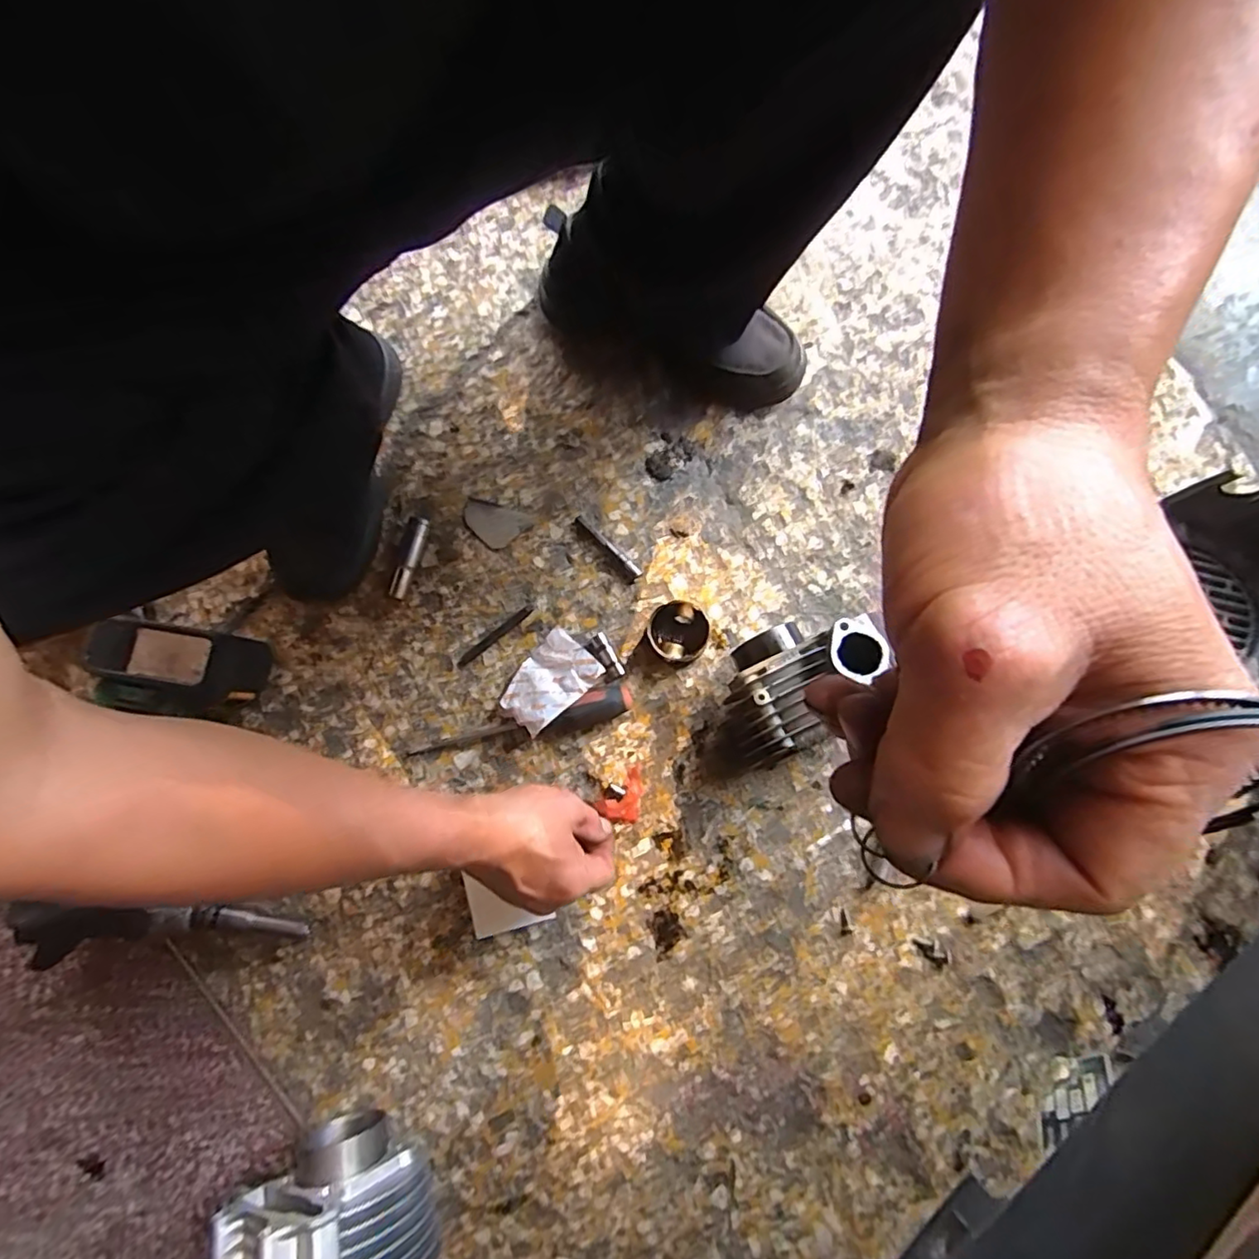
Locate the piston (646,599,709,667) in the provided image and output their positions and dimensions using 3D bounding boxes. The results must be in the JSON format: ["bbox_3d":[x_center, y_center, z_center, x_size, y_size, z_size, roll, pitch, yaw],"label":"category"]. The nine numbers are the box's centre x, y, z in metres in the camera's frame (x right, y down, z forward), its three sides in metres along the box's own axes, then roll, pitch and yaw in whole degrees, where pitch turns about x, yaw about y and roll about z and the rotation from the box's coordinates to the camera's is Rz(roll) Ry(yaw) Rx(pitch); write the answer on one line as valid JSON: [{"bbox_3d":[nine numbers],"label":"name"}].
[{"bbox_3d":[0.042,0.003,0.523,0.048,0.033,0.051,0,79,0],"label":"piston"}]

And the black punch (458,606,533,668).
[{"bbox_3d":[-0.122,0.006,0.544,0.082,0.004,0.009,-39,82,-6],"label":"black punch"}]

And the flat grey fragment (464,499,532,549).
[{"bbox_3d":[-0.127,-0.097,0.562,0.062,0.004,0.040,17,80,4],"label":"flat grey fragment"}]

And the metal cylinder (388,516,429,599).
[{"bbox_3d":[-0.201,-0.065,0.549,0.015,0.019,0.076,15,80,3],"label":"metal cylinder"}]

